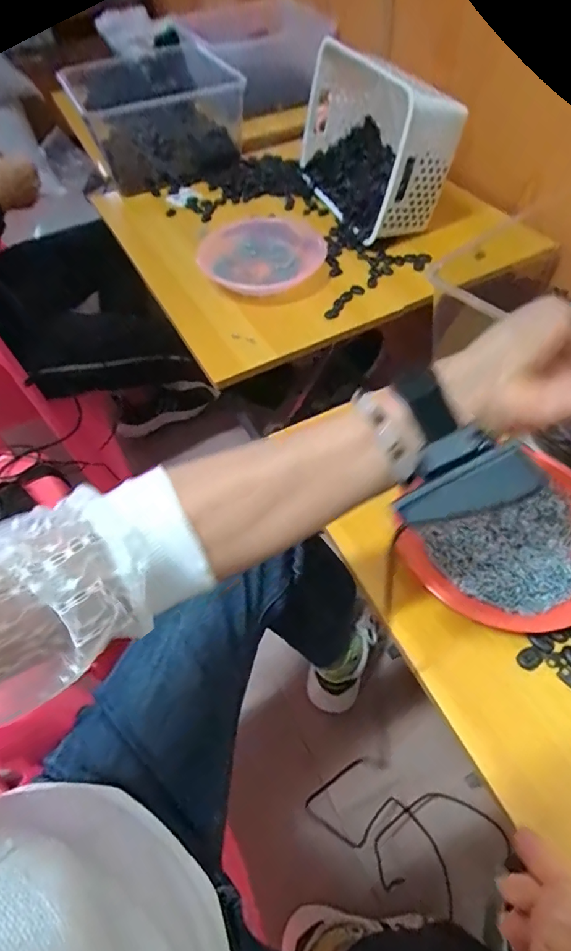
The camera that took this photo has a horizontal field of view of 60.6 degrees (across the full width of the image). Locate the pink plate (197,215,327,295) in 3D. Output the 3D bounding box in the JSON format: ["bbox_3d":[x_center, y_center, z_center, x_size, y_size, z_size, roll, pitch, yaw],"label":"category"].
[{"bbox_3d":[-0.031,-0.354,0.768,0.204,0.041,0.203,-2,54,3],"label":"pink plate"}]

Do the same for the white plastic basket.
[{"bbox_3d":[0.130,-0.546,0.803,0.136,0.185,0.317,-20,56,-10],"label":"white plastic basket"}]

